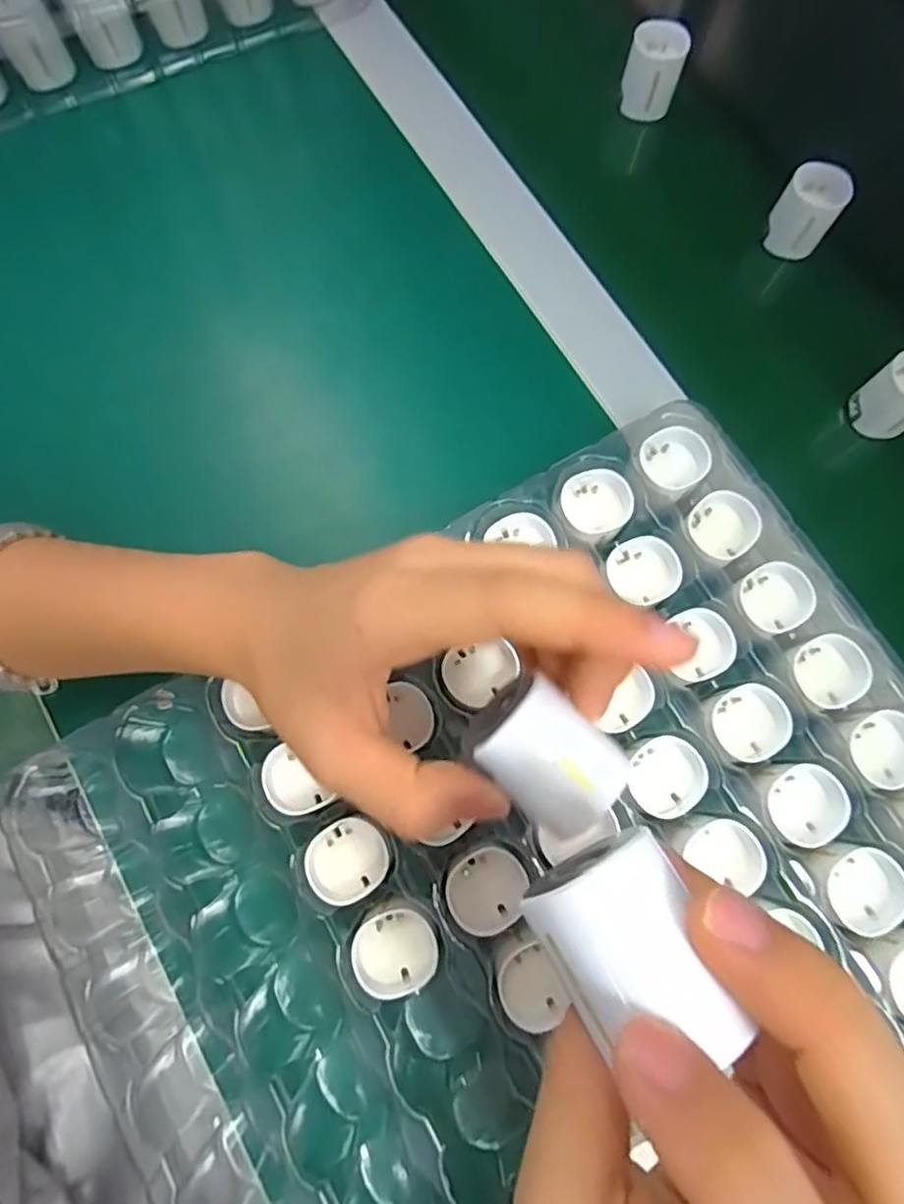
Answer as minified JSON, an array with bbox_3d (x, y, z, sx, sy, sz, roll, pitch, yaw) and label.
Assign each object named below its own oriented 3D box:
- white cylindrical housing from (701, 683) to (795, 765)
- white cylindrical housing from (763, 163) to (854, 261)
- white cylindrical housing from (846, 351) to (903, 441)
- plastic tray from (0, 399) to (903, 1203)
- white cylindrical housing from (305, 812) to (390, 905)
[{"bbox_3d":[0.120,0.049,0.267,0.027,0.019,0.029,0,76,-1],"label":"white cylindrical housing"},{"bbox_3d":[0.193,-0.212,0.356,0.031,0.036,0.031,0,76,-1],"label":"white cylindrical housing"},{"bbox_3d":[0.224,-0.103,0.327,0.032,0.033,0.031,0,76,-1],"label":"white cylindrical housing"},{"bbox_3d":[0.029,0.122,0.258,0.352,0.054,0.289,-30,79,-8],"label":"plastic tray"},{"bbox_3d":[-0.040,0.099,0.251,0.028,0.013,0.028,0,76,-1],"label":"white cylindrical housing"}]

